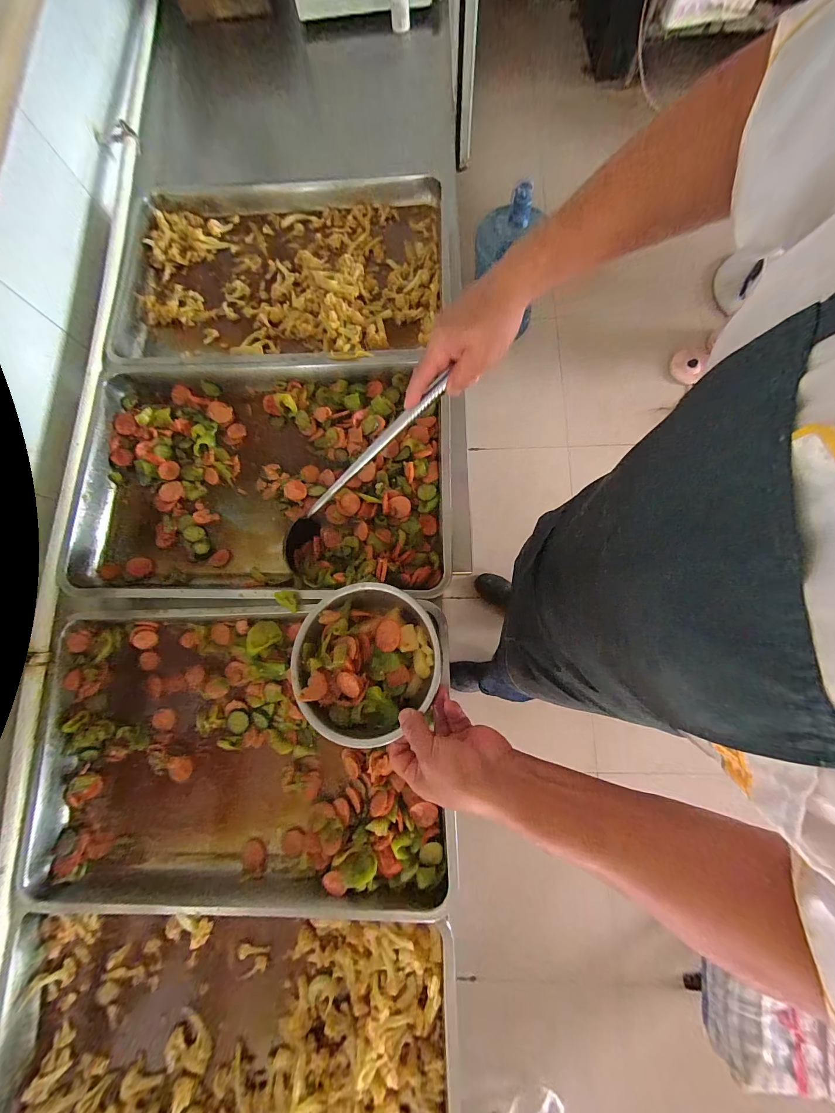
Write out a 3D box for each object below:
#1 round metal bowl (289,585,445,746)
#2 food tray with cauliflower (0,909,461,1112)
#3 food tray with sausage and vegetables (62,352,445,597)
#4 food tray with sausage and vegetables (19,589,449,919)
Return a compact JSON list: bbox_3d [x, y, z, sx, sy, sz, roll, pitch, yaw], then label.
[{"bbox_3d":[-0.061,0.119,0.423,0.169,0.063,0.162,0,79,1],"label":"round metal bowl"},{"bbox_3d":[-0.248,0.648,0.438,0.586,0.052,0.382,-2,79,1],"label":"food tray with cauliflower"},{"bbox_3d":[-0.251,-0.133,0.582,0.598,0.055,0.404,-2,79,1],"label":"food tray with sausage and vegetables"},{"bbox_3d":[-0.253,0.266,0.511,0.587,0.054,0.393,0,79,1],"label":"food tray with sausage and vegetables"}]

